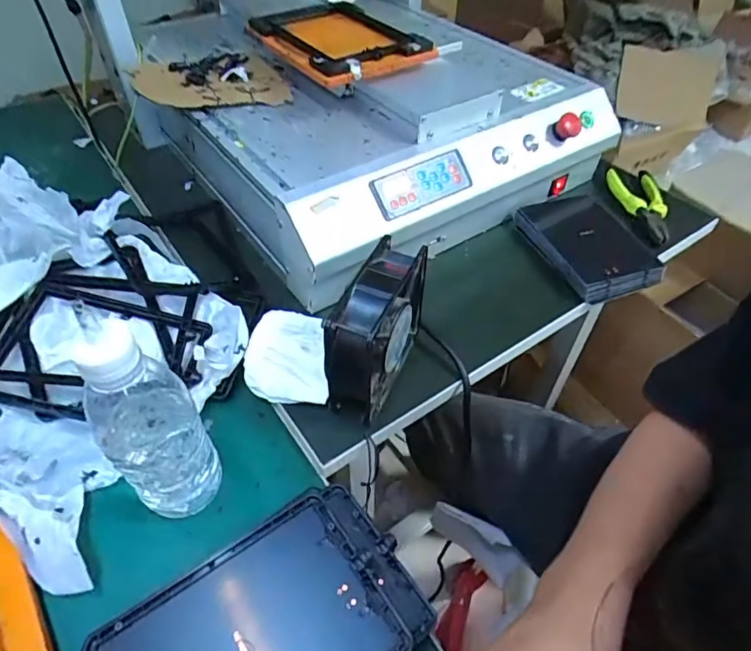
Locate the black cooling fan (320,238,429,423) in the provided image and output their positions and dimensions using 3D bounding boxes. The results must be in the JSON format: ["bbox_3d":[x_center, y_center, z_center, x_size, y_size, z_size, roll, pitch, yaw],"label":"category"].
[{"bbox_3d":[0.004,0.005,0.430,0.045,0.127,0.115,20,52,16],"label":"black cooling fan"}]

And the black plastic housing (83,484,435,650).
[{"bbox_3d":[-0.067,0.192,0.307,0.187,0.025,0.117,-30,56,-23],"label":"black plastic housing"}]

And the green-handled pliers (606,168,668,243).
[{"bbox_3d":[0.332,-0.162,0.628,0.063,0.021,0.145,7,49,6],"label":"green-handled pliers"}]

